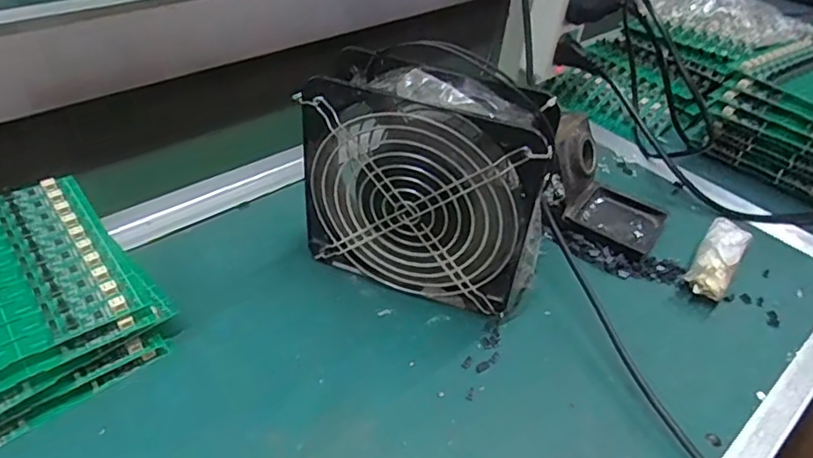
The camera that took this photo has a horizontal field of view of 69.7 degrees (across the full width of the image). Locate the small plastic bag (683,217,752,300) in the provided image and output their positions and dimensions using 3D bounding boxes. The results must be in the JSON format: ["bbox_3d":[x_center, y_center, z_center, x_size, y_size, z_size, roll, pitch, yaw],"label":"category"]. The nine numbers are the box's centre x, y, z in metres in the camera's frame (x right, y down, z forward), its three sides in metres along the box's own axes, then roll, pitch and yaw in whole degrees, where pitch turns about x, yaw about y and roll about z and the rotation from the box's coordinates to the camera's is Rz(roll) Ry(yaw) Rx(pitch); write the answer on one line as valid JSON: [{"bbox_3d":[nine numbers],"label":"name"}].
[{"bbox_3d":[0.243,0.023,0.456,0.030,0.021,0.088,31,47,23],"label":"small plastic bag"}]

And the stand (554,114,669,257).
[{"bbox_3d":[0.163,-0.035,0.476,0.105,0.065,0.069,28,45,23],"label":"stand"}]

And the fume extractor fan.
[{"bbox_3d":[0.015,-0.030,0.389,0.152,0.154,0.060,19,43,12],"label":"fume extractor fan"}]

